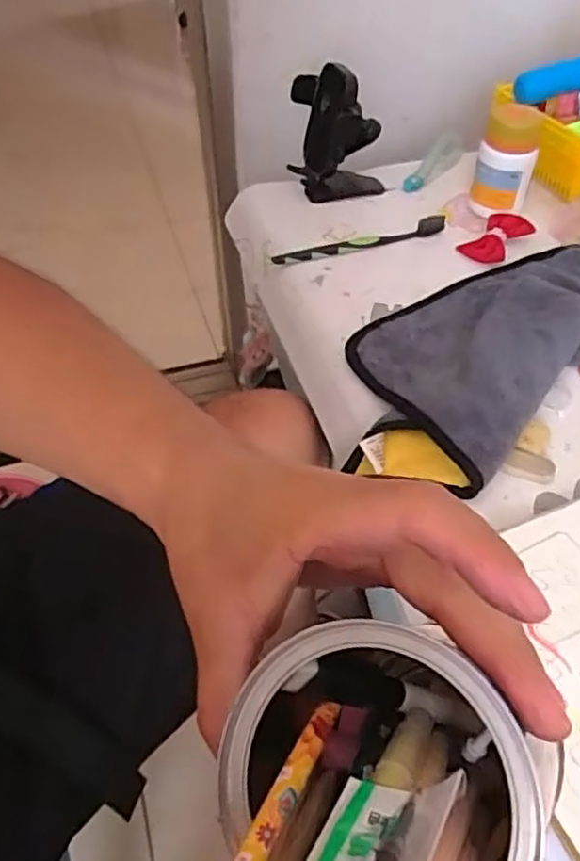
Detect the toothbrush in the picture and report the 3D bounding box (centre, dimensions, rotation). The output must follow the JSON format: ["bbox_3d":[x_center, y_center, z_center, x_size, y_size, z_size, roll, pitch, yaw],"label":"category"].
[{"bbox_3d":[0.065,-0.174,0.612,0.165,0.018,0.019,-12,50,-7],"label":"toothbrush"}]

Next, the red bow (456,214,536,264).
[{"bbox_3d":[0.190,-0.177,0.608,0.067,0.013,0.043,-37,57,-25],"label":"red bow"}]

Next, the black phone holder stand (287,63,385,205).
[{"bbox_3d":[0.046,-0.293,0.658,0.079,0.097,0.082,-13,50,-10],"label":"black phone holder stand"}]

